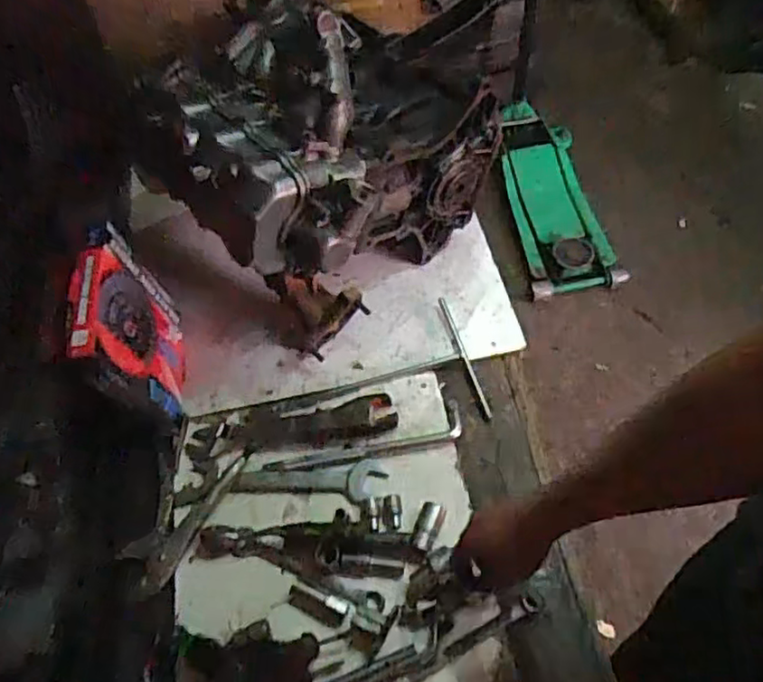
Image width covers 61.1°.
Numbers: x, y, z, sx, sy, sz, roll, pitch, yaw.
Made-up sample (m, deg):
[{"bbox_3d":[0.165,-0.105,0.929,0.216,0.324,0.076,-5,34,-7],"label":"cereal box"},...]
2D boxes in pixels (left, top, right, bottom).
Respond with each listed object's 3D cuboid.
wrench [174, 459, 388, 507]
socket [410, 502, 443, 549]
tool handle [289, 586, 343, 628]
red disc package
[{"bbox_3d":[-0.128,0.180,0.816,0.258,0.012,0.047,-2,55,0],"label":"wrench"},{"bbox_3d":[0.054,0.219,0.766,0.023,0.018,0.058,17,57,13],"label":"socket"},{"bbox_3d":[-0.076,0.302,0.733,0.068,0.007,0.021,22,59,16],"label":"tool handle"},{"bbox_3d":[-0.313,-0.024,0.827,0.022,0.213,0.186,-15,57,14],"label":"red disc package"}]

